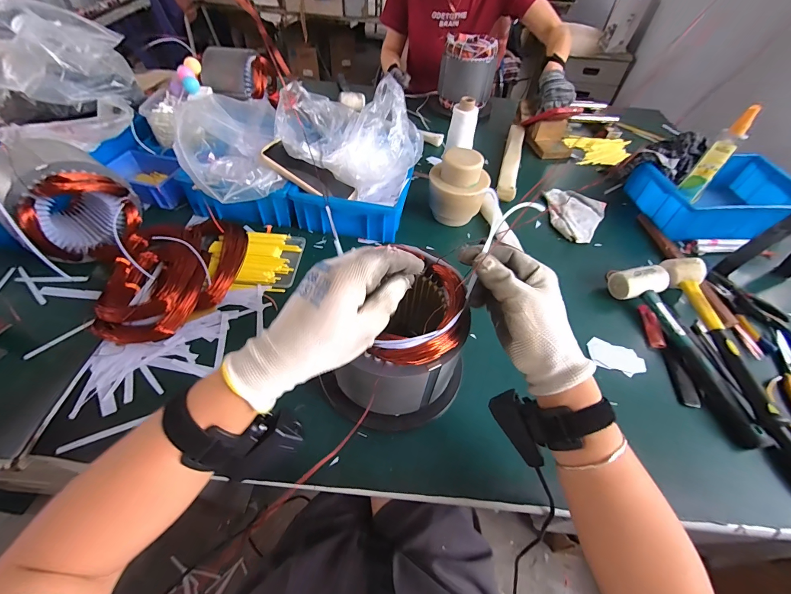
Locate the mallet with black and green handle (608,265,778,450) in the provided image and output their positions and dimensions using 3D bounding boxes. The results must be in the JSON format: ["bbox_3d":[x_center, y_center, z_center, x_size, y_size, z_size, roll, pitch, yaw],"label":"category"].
[{"bbox_3d":[0.433,0.063,0.499,0.076,0.046,0.298,-9,52,-11],"label":"mallet with black and green handle"}]

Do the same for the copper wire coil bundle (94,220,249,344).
[{"bbox_3d":[-0.335,-0.046,0.522,0.167,0.051,0.240,0,51,-4],"label":"copper wire coil bundle"}]

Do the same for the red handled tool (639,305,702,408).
[{"bbox_3d":[0.405,0.080,0.505,0.027,0.013,0.166,0,51,-4],"label":"red handled tool"}]

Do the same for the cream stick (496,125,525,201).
[{"bbox_3d":[0.287,-0.344,0.826,0.042,0.027,0.342,16,52,9],"label":"cream stick"}]

